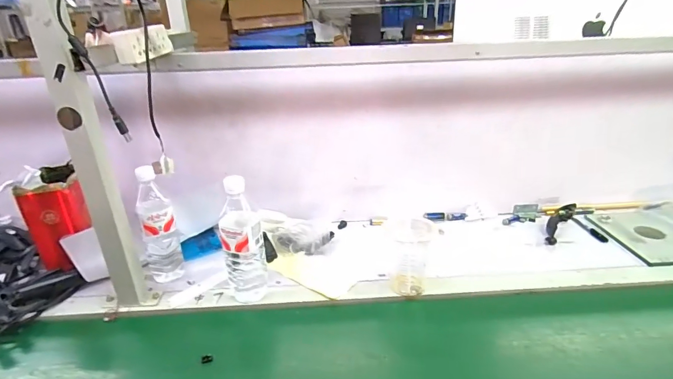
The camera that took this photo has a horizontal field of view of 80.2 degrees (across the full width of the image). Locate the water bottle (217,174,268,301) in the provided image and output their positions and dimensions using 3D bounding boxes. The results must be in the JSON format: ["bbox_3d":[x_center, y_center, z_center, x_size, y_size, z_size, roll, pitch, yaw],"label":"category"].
[{"bbox_3d":[-0.162,0.090,0.694,0.071,0.224,0.069,-9,25,-16],"label":"water bottle"}]

